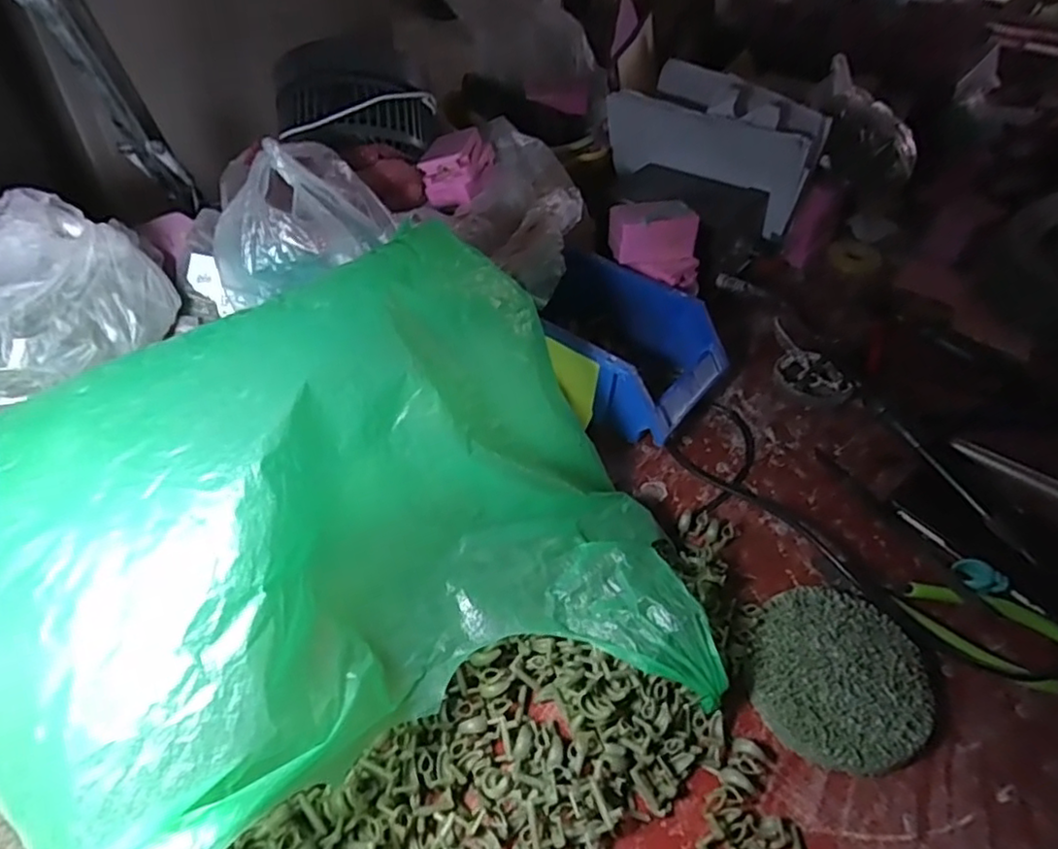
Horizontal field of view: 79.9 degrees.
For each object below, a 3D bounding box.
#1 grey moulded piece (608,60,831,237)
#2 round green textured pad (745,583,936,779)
[{"bbox_3d":[0.206,-0.312,0.701,0.220,0.107,0.104,29,51,21],"label":"grey moulded piece"},{"bbox_3d":[0.184,0.147,0.375,0.098,0.019,0.102,2,46,-3],"label":"round green textured pad"}]

